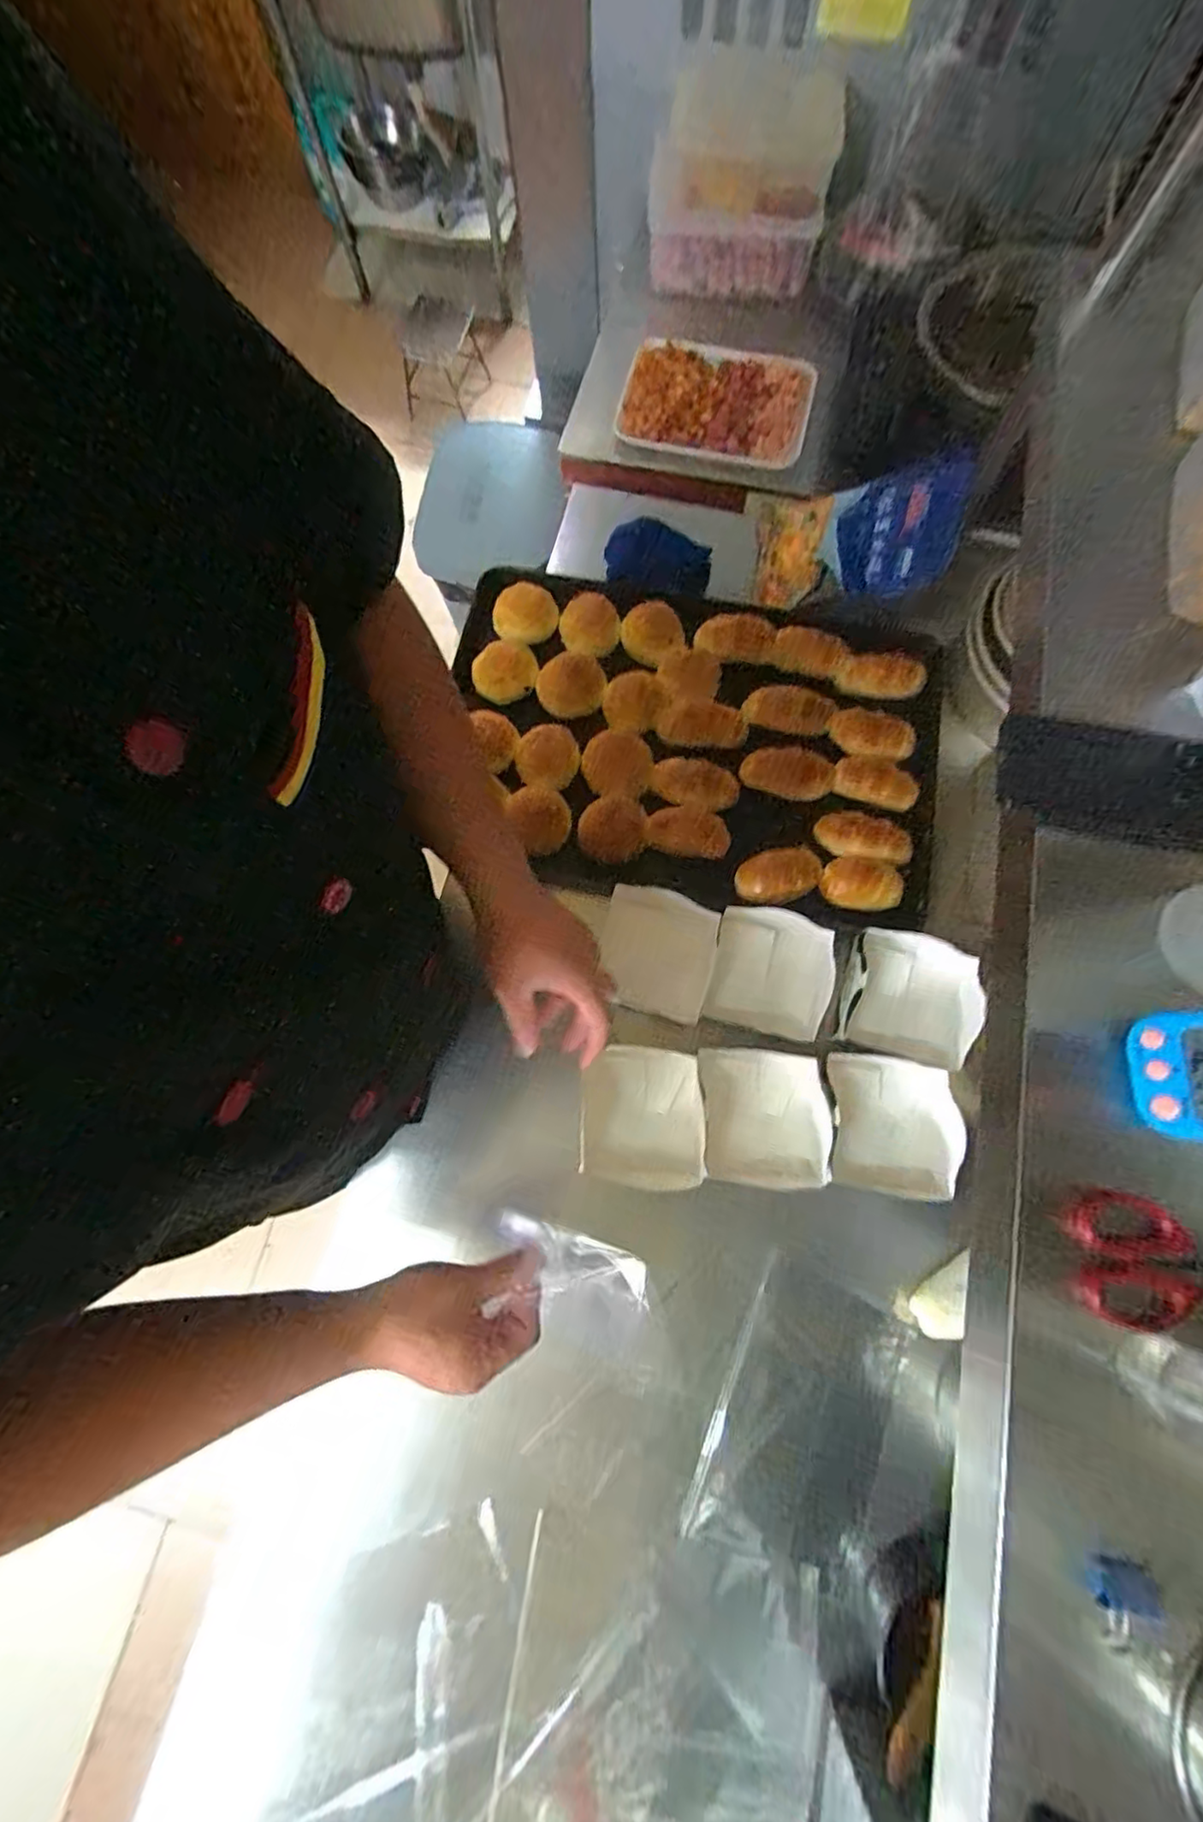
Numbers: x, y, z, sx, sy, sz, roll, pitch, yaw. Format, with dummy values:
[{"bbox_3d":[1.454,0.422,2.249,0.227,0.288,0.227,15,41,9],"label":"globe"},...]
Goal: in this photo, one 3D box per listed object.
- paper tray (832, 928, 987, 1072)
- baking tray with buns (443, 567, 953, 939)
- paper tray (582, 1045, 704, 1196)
[{"bbox_3d":[0.326,0.091,0.667,0.135,0.039,0.133,16,76,5],"label":"paper tray"},{"bbox_3d":[0.103,-0.204,0.754,0.573,0.046,0.387,12,75,4],"label":"baking tray with buns"},{"bbox_3d":[0.041,0.215,0.649,0.121,0.048,0.137,1,75,1],"label":"paper tray"}]

